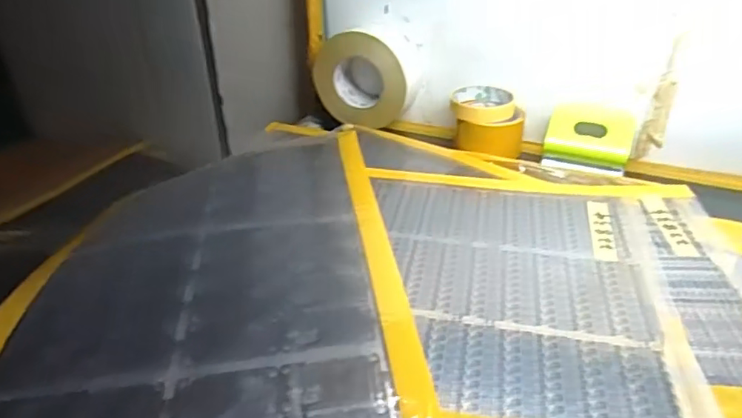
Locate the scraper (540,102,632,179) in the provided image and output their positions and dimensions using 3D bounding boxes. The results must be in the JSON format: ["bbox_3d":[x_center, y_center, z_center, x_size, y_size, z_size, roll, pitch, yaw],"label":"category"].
[{"bbox_3d":[0.270,-0.088,0.665,0.102,0.068,0.056,13,35,21],"label":"scraper"}]

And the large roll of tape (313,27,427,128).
[{"bbox_3d":[-0.004,-0.189,0.788,0.147,0.135,0.069,13,35,21],"label":"large roll of tape"}]

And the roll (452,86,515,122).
[{"bbox_3d":[0.147,-0.139,0.711,0.081,0.018,0.086,4,32,7],"label":"roll"}]

